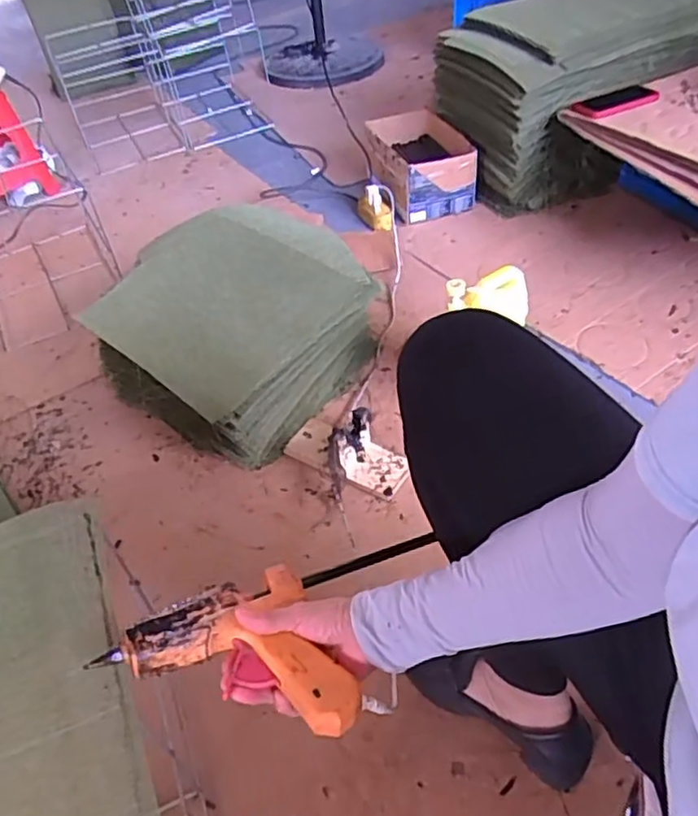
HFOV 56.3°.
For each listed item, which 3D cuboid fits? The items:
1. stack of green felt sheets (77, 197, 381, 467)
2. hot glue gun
[{"bbox_3d":[-0.179,-0.125,1.093,0.346,0.238,0.389,27,56,28],"label":"stack of green felt sheets"},{"bbox_3d":[-0.095,0.214,0.521,0.169,0.034,0.158,-26,50,-17],"label":"hot glue gun"}]

